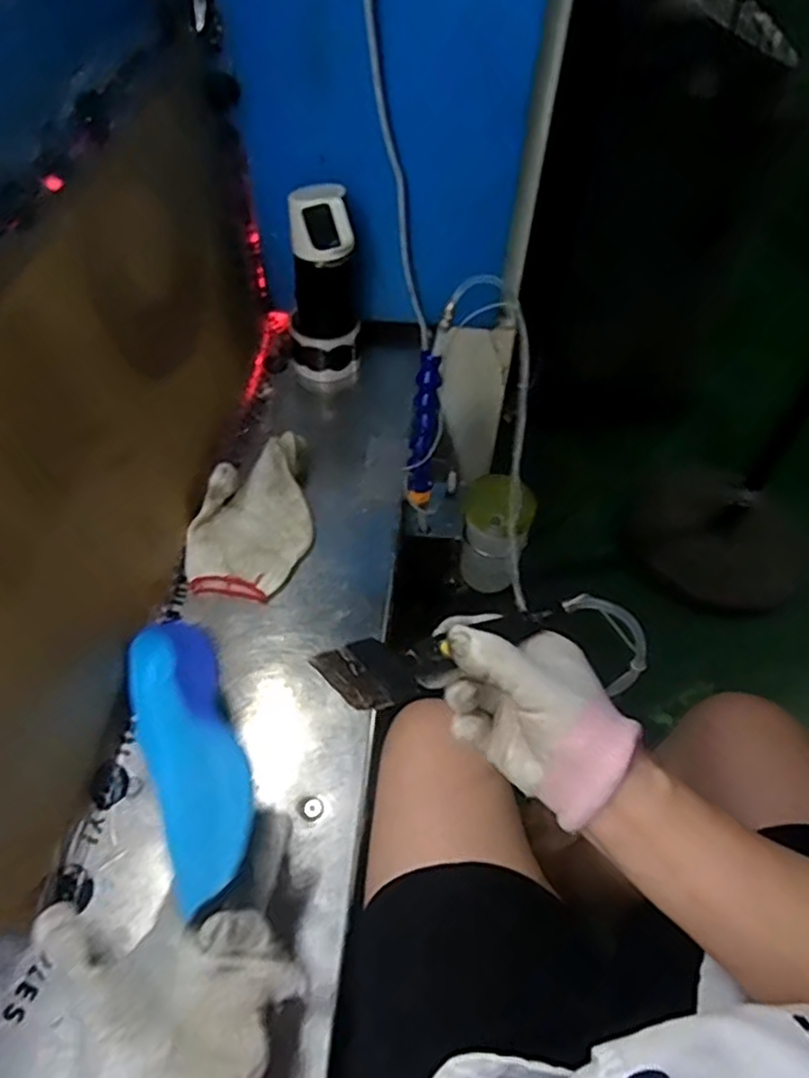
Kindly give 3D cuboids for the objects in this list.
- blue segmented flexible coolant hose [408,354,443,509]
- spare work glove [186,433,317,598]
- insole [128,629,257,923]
[{"bbox_3d":[0.019,-0.102,0.668,0.023,0.149,0.018,6,28,2],"label":"blue segmented flexible coolant hose"},{"bbox_3d":[-0.146,-0.027,0.654,0.113,0.063,0.166,-1,53,-3],"label":"spare work glove"},{"bbox_3d":[-0.143,0.148,0.471,0.069,0.051,0.222,-20,43,-17],"label":"insole"}]

